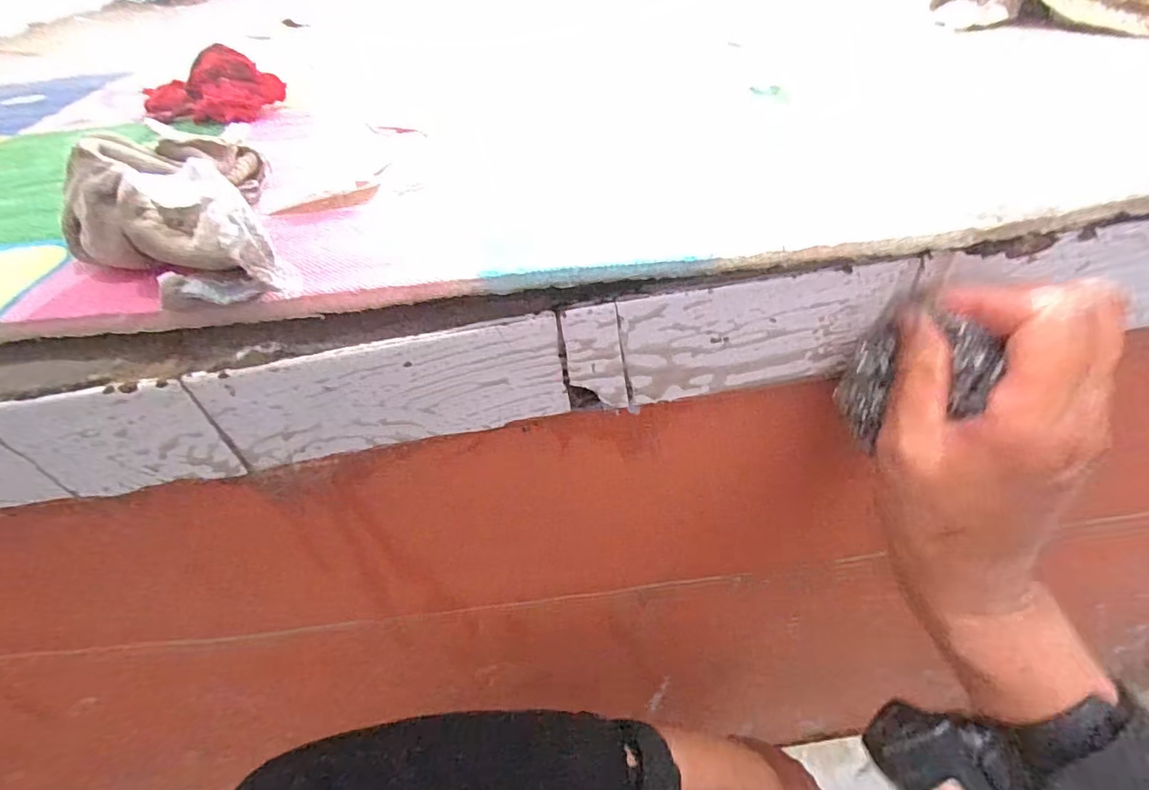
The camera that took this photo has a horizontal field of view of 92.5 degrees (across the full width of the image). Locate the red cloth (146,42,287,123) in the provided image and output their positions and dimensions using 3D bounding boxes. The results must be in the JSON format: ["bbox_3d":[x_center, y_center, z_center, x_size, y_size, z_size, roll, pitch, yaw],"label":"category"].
[{"bbox_3d":[-0.278,-0.231,0.412,0.095,0.037,0.075,17,48,23],"label":"red cloth"}]

